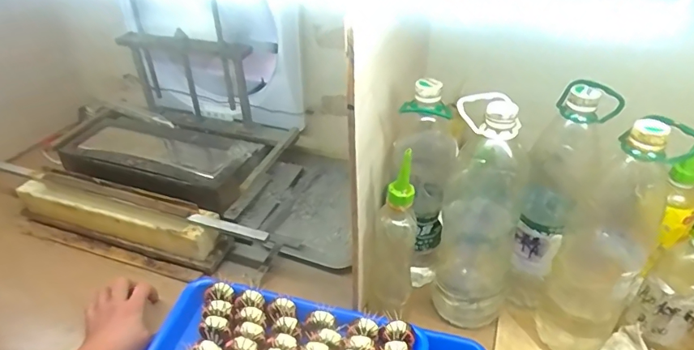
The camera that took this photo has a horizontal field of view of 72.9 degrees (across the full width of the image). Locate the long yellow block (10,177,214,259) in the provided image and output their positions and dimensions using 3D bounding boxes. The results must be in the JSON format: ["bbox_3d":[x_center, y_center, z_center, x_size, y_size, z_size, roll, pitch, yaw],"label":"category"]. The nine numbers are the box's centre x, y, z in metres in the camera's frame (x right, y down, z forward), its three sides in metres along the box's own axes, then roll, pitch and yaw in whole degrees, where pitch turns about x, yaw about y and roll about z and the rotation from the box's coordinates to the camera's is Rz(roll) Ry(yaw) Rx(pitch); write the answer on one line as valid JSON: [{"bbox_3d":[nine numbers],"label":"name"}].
[{"bbox_3d":[-0.393,0.068,0.774,0.384,0.059,0.041,11,39,17],"label":"long yellow block"}]

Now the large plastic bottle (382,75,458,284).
[{"bbox_3d":[0.094,0.034,0.627,0.090,0.313,0.090,-26,43,-28],"label":"large plastic bottle"}]

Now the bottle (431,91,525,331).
[{"bbox_3d":[0.169,0.052,0.600,0.087,0.312,0.113,11,39,17],"label":"bottle"}]

